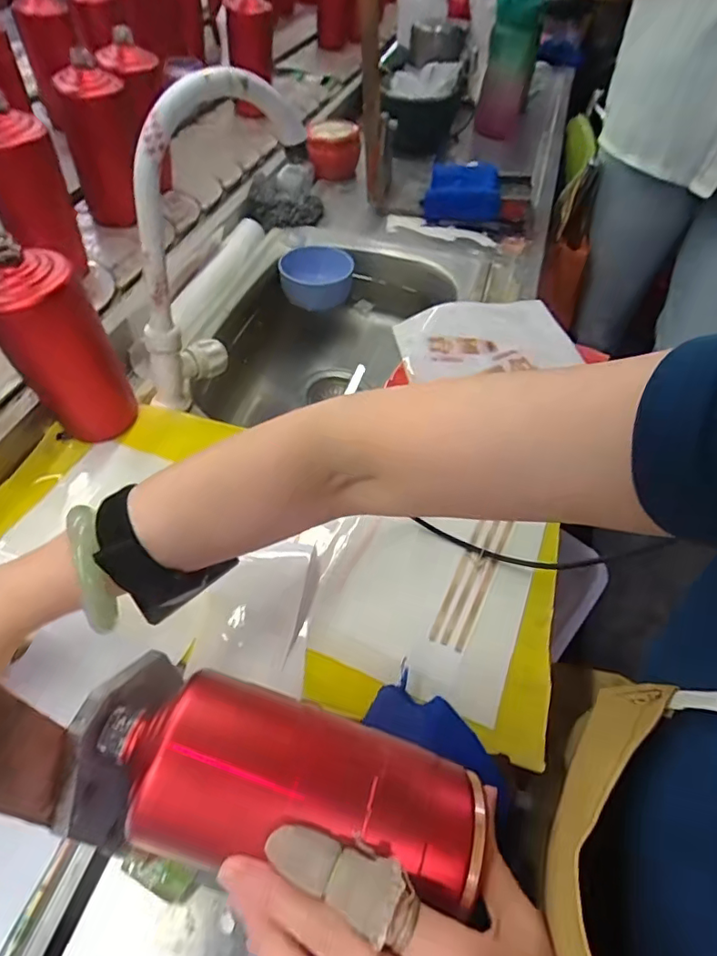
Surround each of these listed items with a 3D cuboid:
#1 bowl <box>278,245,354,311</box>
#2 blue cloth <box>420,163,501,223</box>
[{"bbox_3d":[-0.068,-0.316,0.844,0.109,0.069,0.090,-5,53,-10],"label":"bowl"},{"bbox_3d":[0.174,-0.486,0.912,0.125,0.051,0.105,7,52,0],"label":"blue cloth"}]

